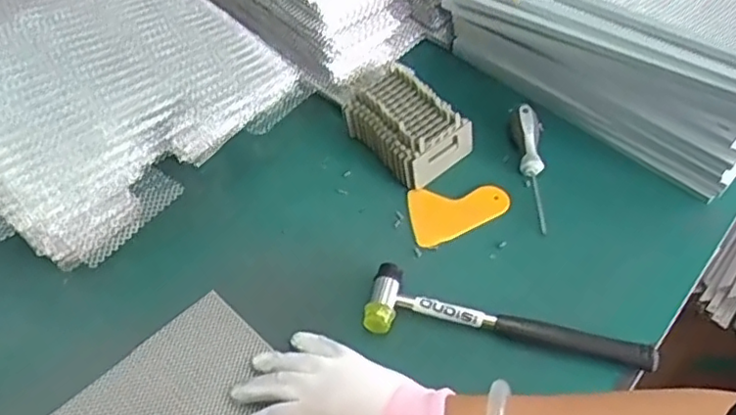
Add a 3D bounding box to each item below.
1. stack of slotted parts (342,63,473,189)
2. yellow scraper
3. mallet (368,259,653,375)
[{"bbox_3d":[0.045,-0.091,0.706,0.099,0.055,0.124,-35,60,-24],"label":"stack of slotted parts"},{"bbox_3d":[0.094,0.005,0.658,0.101,0.012,0.068,-6,51,-4],"label":"yellow scraper"},{"bbox_3d":[0.122,0.102,0.575,0.245,0.036,0.062,11,52,7],"label":"mallet"}]

